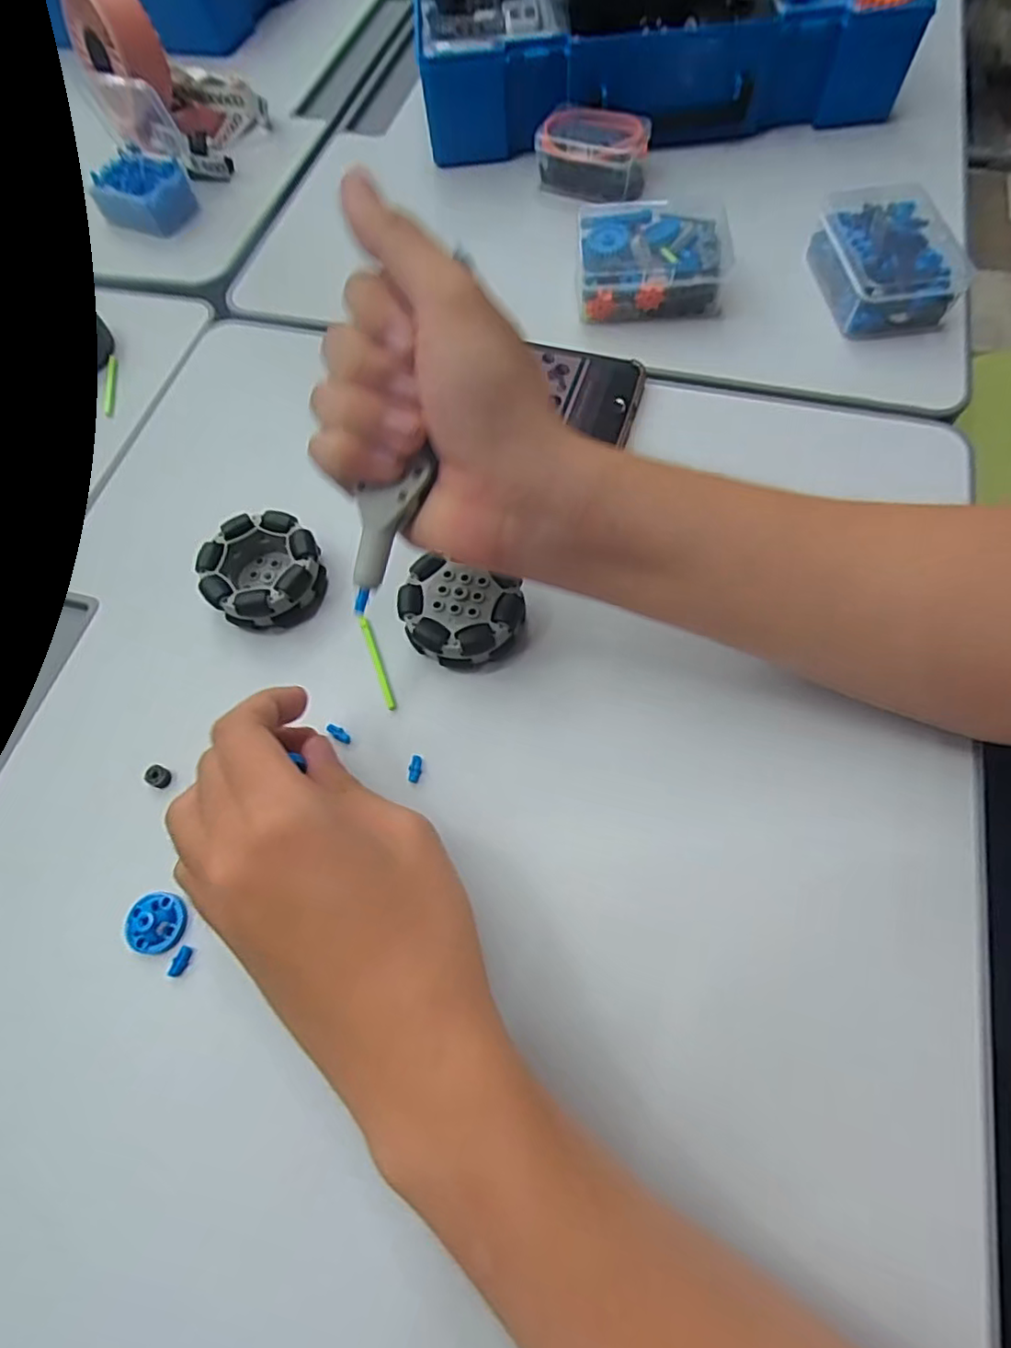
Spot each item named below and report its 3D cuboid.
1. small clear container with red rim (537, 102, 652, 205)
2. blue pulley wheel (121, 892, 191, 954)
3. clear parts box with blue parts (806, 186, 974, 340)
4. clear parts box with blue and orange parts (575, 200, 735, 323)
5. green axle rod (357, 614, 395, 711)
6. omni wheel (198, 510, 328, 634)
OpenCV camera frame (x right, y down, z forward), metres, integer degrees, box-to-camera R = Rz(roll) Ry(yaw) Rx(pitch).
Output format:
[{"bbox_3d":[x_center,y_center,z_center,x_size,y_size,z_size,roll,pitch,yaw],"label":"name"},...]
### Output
[{"bbox_3d":[0.067,-0.385,0.467,0.078,0.043,0.053,26,70,16],"label":"small clear container with red rim"},{"bbox_3d":[-0.150,0.106,0.266,0.025,0.009,0.024,-2,65,4],"label":"blue pulley wheel"},{"bbox_3d":[0.240,-0.265,0.402,0.068,0.035,0.096,-10,65,0],"label":"clear parts box with blue parts"},{"bbox_3d":[0.095,-0.267,0.410,0.096,0.043,0.063,2,65,6],"label":"clear parts box with blue and orange parts"},{"bbox_3d":[-0.065,-0.007,0.317,0.004,0.004,0.055,-20,66,-6],"label":"green axle rod"},{"bbox_3d":[-0.127,-0.055,0.331,0.059,0.024,0.059,-2,65,4],"label":"omni wheel"}]

